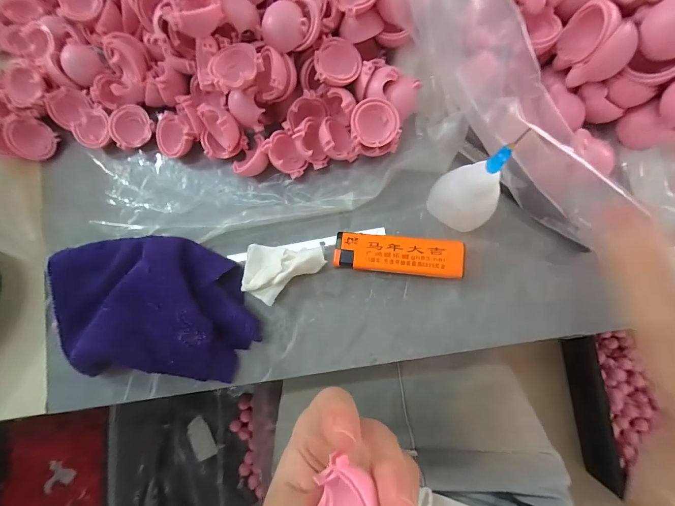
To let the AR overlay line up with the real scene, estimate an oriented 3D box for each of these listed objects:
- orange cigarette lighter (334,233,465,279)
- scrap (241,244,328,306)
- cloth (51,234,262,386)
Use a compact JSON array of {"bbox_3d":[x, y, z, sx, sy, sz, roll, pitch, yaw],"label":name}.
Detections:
[{"bbox_3d":[0.038,0.001,0.204,0.079,0.013,0.023,5,88,6],"label":"orange cigarette lighter"},{"bbox_3d":[-0.035,0.014,0.208,0.052,0.018,0.036,4,83,6],"label":"scrap"},{"bbox_3d":[-0.120,0.035,0.205,0.137,0.036,0.091,10,83,7],"label":"cloth"}]

